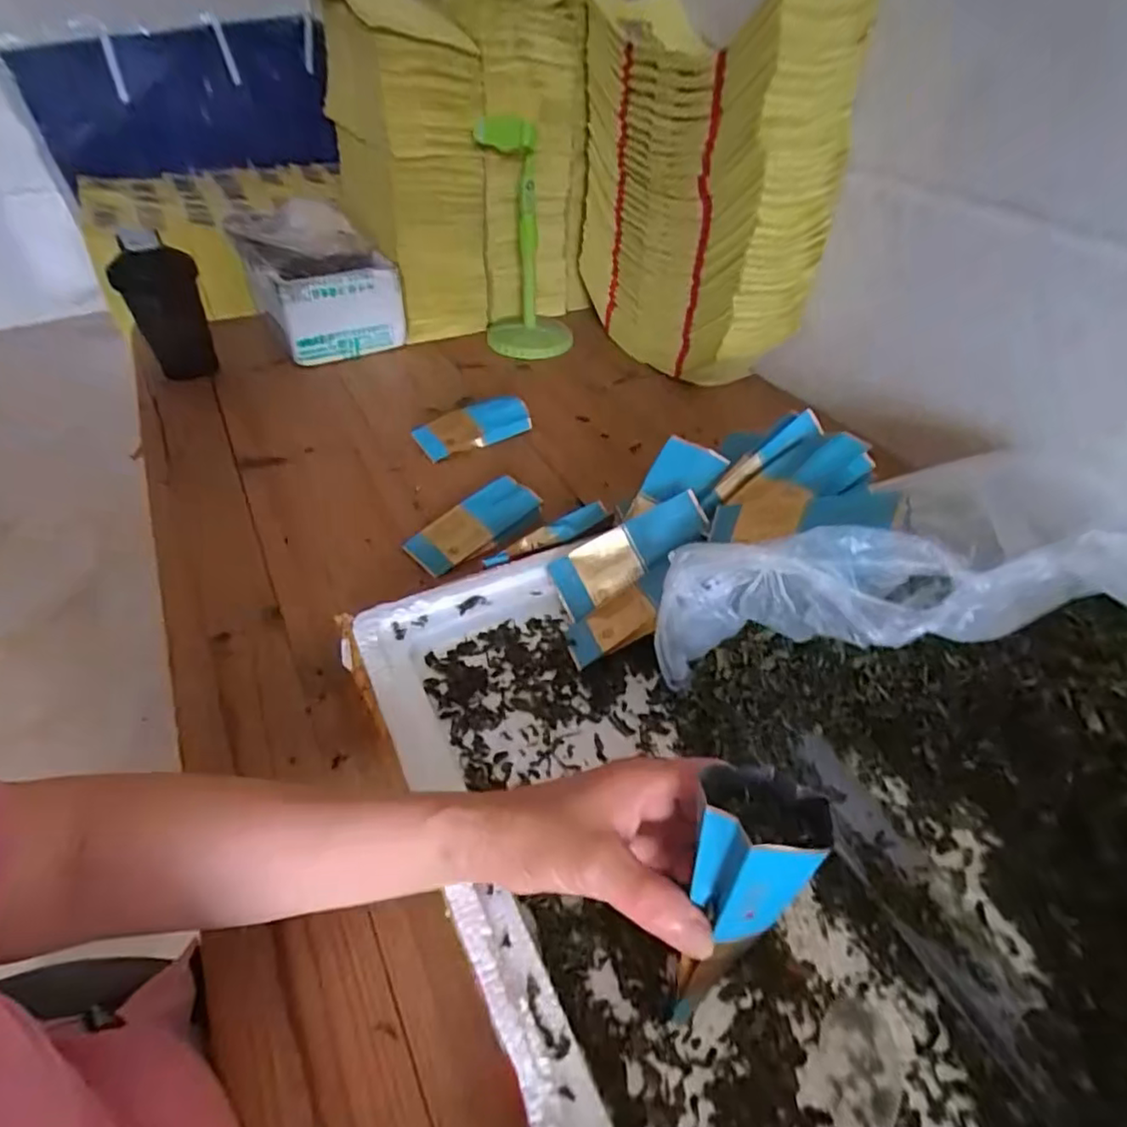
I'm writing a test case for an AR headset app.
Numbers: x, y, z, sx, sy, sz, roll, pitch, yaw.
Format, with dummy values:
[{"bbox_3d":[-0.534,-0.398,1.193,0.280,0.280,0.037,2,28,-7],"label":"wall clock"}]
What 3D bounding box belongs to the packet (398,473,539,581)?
[{"bbox_3d":[-0.080,-0.034,0.596,0.128,0.011,0.055,-35,71,-25],"label":"packet"}]

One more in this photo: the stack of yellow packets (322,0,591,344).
[{"bbox_3d":[-0.118,-0.526,0.861,0.303,0.403,0.198,-30,51,-28],"label":"stack of yellow packets"}]

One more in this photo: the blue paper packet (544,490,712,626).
[{"bbox_3d":[0.052,-0.007,0.497,0.127,0.046,0.013,-29,7,3],"label":"blue paper packet"}]

